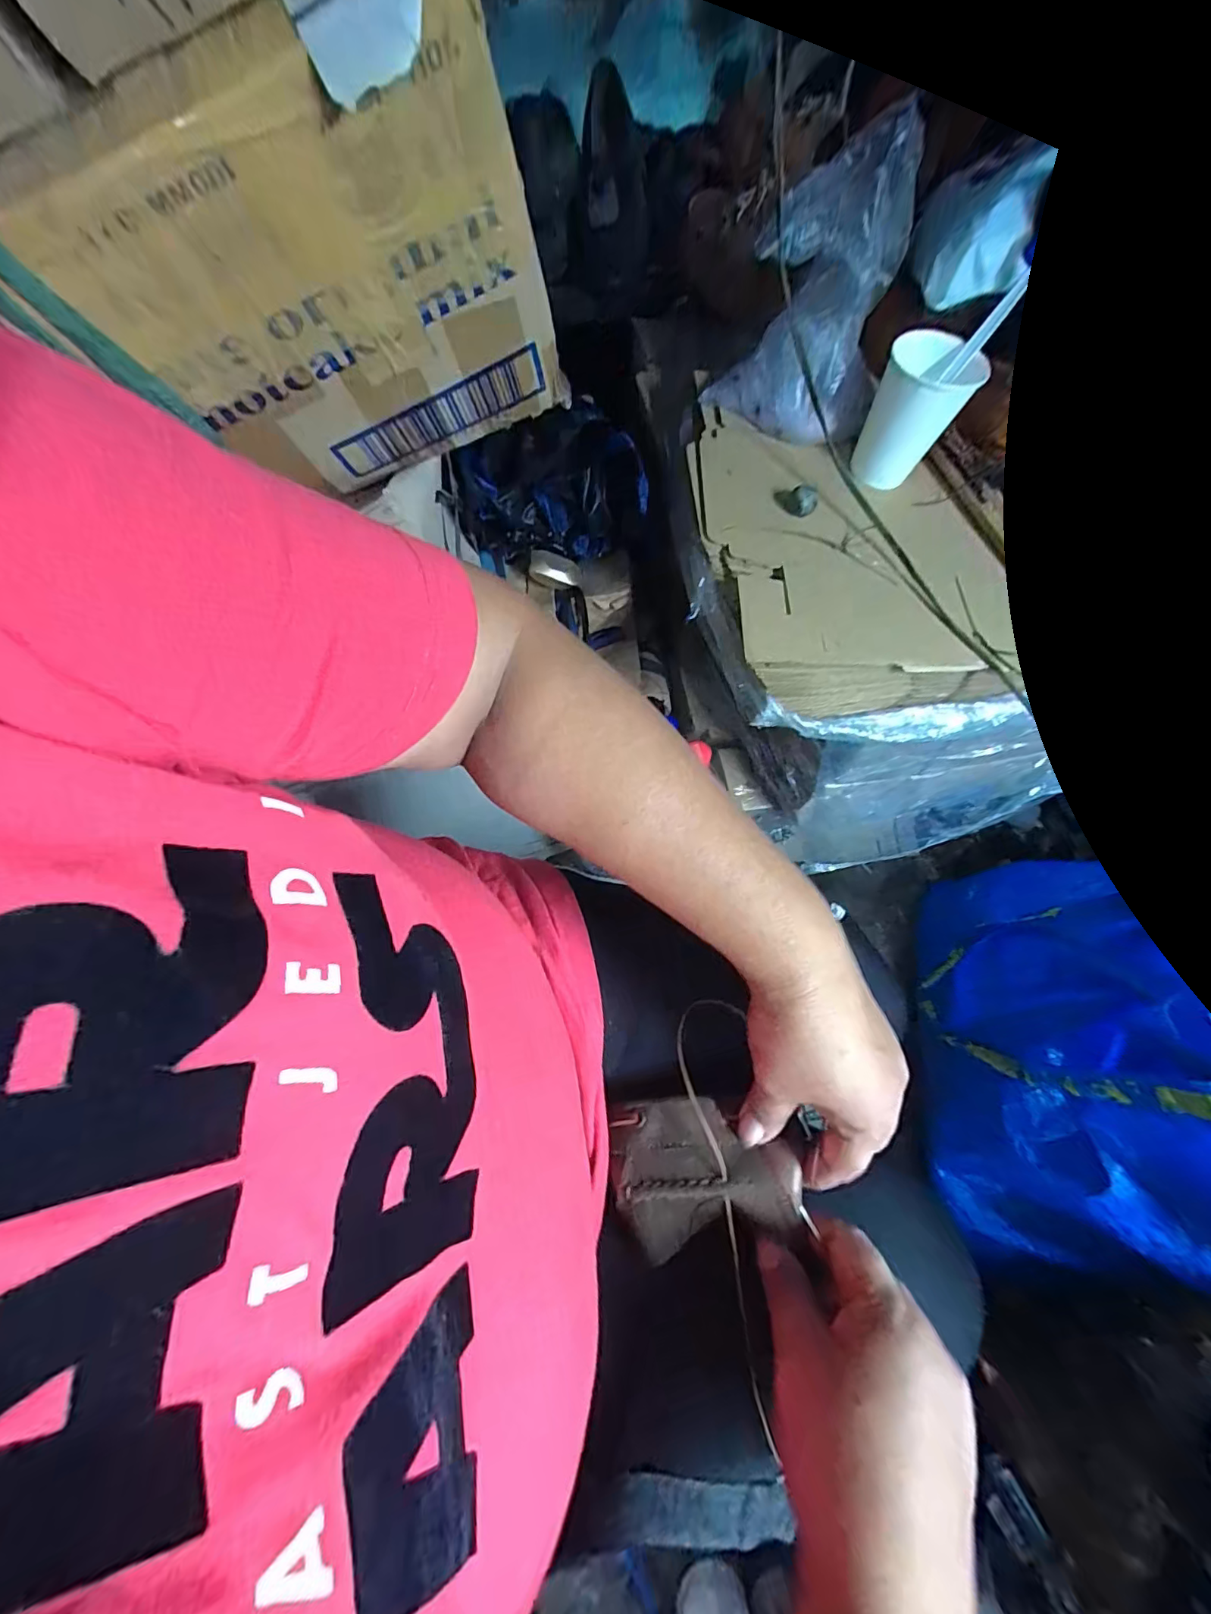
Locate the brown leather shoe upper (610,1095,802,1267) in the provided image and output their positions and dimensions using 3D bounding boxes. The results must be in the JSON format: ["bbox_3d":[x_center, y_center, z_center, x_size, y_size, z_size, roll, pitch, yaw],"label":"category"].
[{"bbox_3d":[0.052,0.196,0.277,0.094,0.022,0.070,-7,67,-3],"label":"brown leather shoe upper"}]

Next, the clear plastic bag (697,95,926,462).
[{"bbox_3d":[0.167,-0.402,0.410,0.136,0.164,0.078,27,69,11],"label":"clear plastic bag"}]

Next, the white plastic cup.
[{"bbox_3d":[0.254,-0.325,0.428,0.071,0.082,0.061,20,68,8],"label":"white plastic cup"}]

